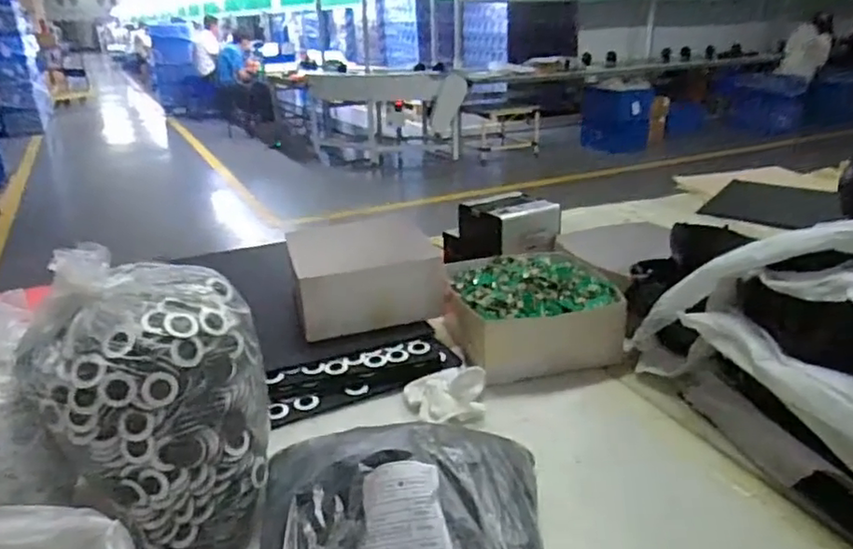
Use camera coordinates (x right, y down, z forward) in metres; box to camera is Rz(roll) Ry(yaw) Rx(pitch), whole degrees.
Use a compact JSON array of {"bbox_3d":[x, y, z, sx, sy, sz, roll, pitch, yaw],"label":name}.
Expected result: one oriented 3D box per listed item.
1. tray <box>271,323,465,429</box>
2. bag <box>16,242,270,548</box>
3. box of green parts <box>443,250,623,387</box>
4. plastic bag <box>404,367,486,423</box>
[{"bbox_3d":[-0.082,0.123,0.813,0.257,0.042,0.099,-14,25,-26],"label":"tray"},{"bbox_3d":[-0.242,0.115,0.555,0.179,0.231,0.161,0,23,5],"label":"bag"},{"bbox_3d":[0.146,0.049,0.898,0.224,0.099,0.243,-6,23,-10],"label":"box of green parts"},{"bbox_3d":[0.024,0.136,0.760,0.083,0.052,0.092,-12,25,-23],"label":"plastic bag"}]

